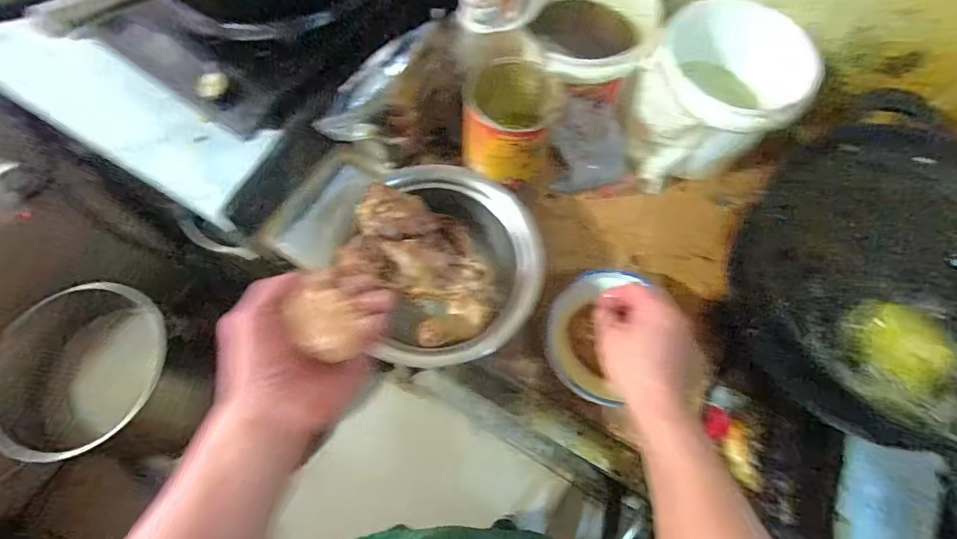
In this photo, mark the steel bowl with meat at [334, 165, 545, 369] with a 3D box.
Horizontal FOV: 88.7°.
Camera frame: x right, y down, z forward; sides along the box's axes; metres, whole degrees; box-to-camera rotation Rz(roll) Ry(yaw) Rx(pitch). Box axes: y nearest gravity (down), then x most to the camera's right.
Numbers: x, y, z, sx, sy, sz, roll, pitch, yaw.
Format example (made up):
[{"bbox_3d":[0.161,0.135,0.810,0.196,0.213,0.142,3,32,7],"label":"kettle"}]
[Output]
[{"bbox_3d":[-0.050,-0.001,0.578,0.230,0.091,0.218,-32,71,-13],"label":"steel bowl with meat"}]

